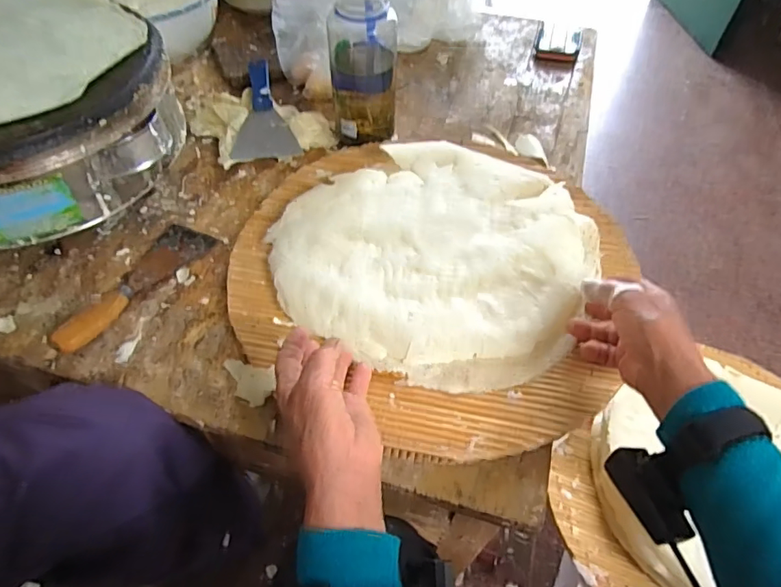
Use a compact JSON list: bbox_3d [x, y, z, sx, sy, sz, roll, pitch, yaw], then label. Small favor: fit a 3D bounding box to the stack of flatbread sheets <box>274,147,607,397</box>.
[{"bbox_3d":[0.050,-0.058,0.567,0.329,0.033,0.319,27,55,18],"label":"stack of flatbread sheets"}]

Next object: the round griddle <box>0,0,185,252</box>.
[{"bbox_3d":[-0.440,-0.217,0.601,0.341,0.141,0.326,1,52,-2],"label":"round griddle"}]

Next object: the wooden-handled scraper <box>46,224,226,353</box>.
[{"bbox_3d":[-0.283,-0.017,0.554,0.062,0.027,0.194,25,55,17],"label":"wooden-handled scraper"}]

